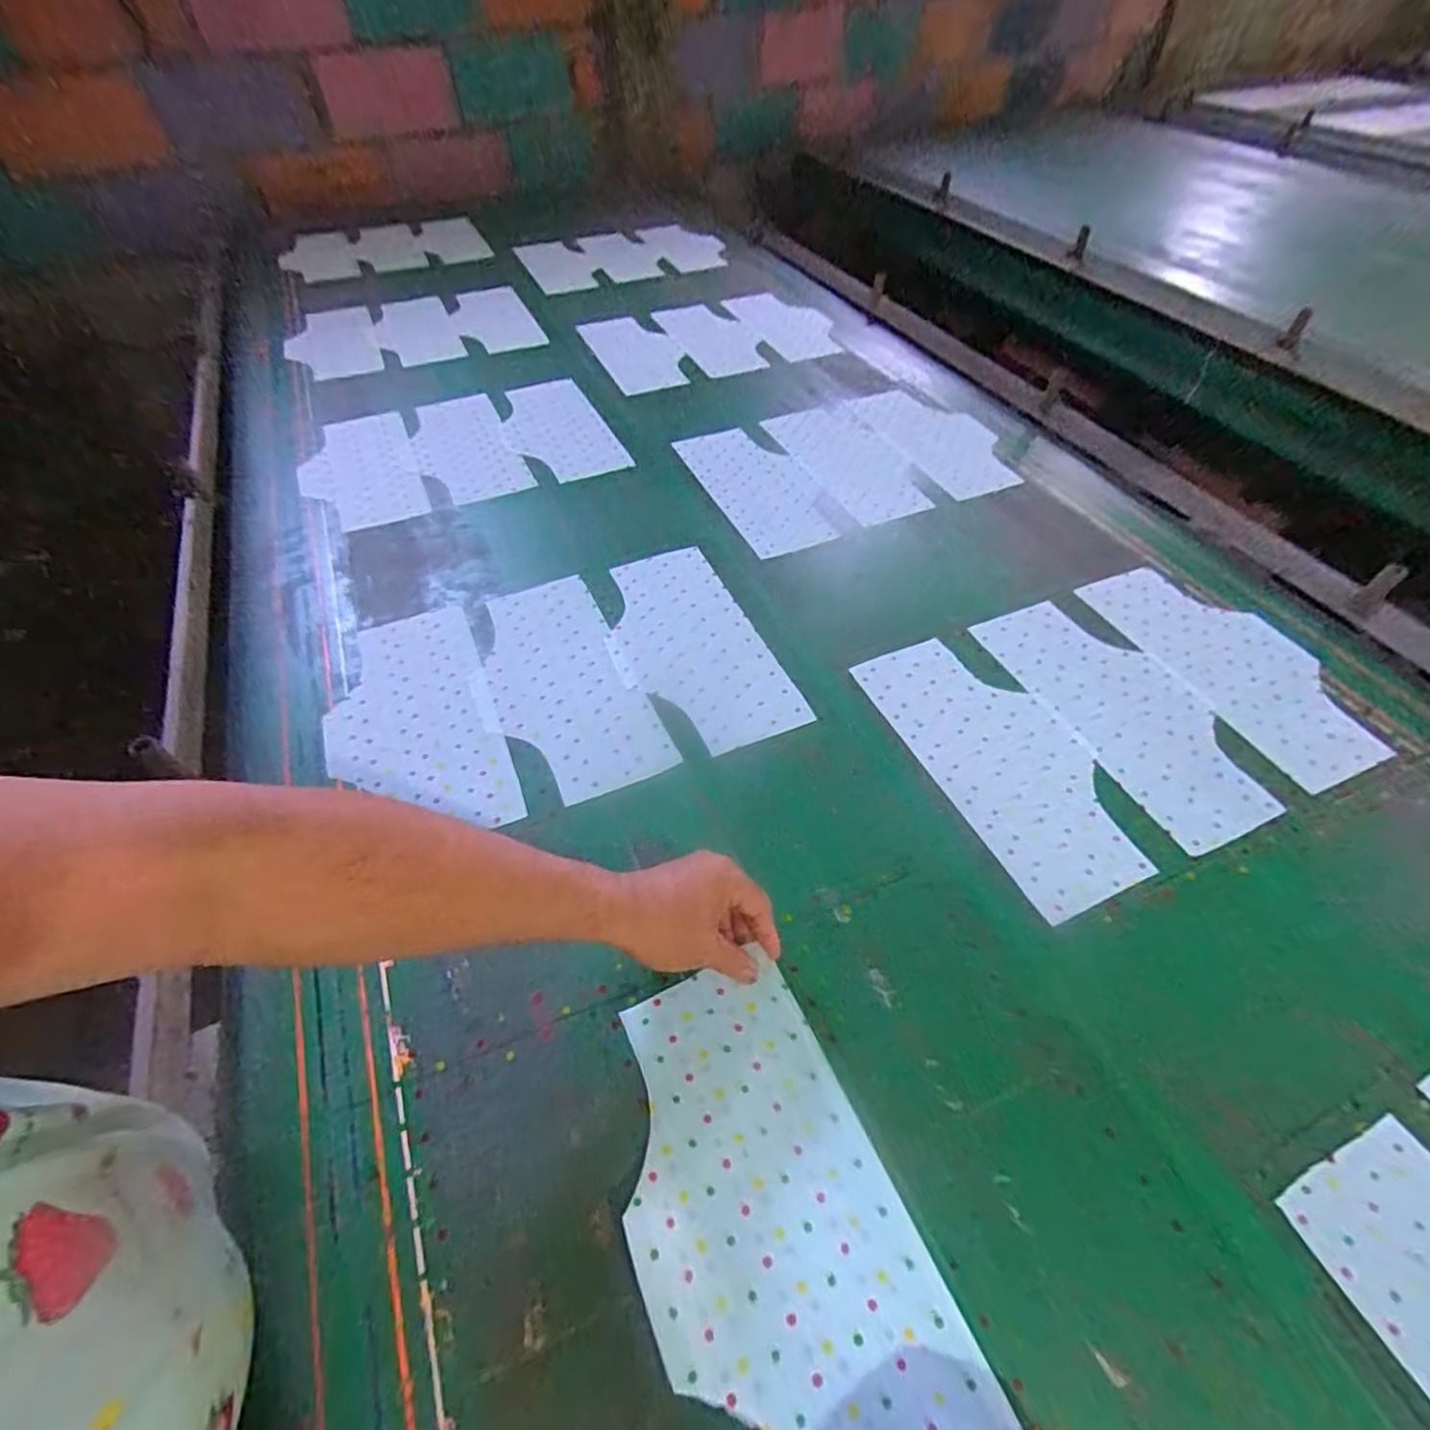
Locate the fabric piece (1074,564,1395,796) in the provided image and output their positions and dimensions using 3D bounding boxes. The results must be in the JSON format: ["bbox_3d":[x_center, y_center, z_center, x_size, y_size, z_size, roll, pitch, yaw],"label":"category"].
[{"bbox_3d":[0.581,-0.064,0.757,0.161,0.004,0.323,-15,51,-13],"label":"fabric piece"}]

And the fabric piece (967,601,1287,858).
[{"bbox_3d":[0.432,-0.012,0.713,0.155,0.005,0.319,-18,52,-16],"label":"fabric piece"}]

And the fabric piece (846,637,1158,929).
[{"bbox_3d":[0.285,0.038,0.675,0.157,0.005,0.321,-19,52,-14],"label":"fabric piece"}]

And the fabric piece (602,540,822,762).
[{"bbox_3d":[-0.035,-0.087,0.777,0.162,0.007,0.324,-18,52,-15],"label":"fabric piece"}]

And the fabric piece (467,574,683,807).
[{"bbox_3d":[-0.177,-0.039,0.739,0.163,0.004,0.323,-20,53,-17],"label":"fabric piece"}]

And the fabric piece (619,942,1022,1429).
[{"bbox_3d":[0.035,0.325,0.432,0.164,0.011,0.314,-19,52,-17],"label":"fabric piece"}]

